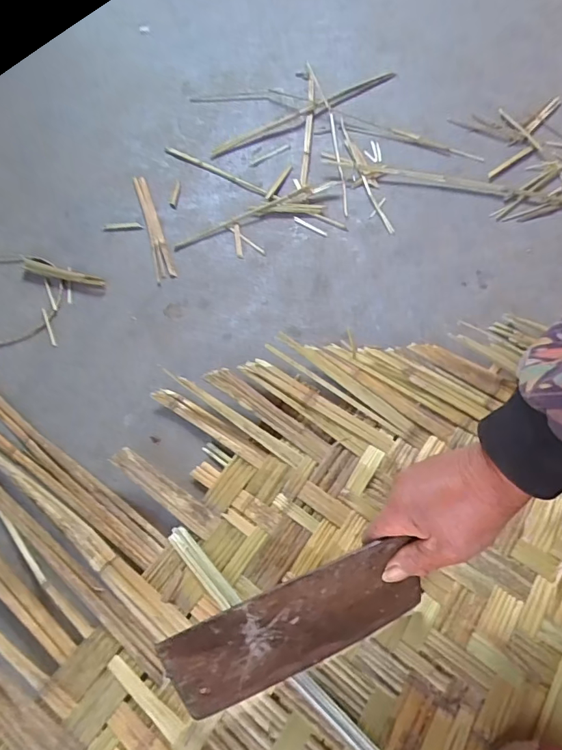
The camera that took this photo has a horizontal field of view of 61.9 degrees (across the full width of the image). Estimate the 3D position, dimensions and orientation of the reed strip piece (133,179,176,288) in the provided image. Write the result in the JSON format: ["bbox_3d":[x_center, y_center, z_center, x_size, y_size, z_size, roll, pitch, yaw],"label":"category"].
[{"bbox_3d":[-0.198,-0.235,0.726,0.027,0.009,0.259,-16,56,-7],"label":"reed strip piece"}]

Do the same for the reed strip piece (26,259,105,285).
[{"bbox_3d":[-0.312,-0.145,0.668,0.133,0.010,0.019,13,58,13],"label":"reed strip piece"}]

